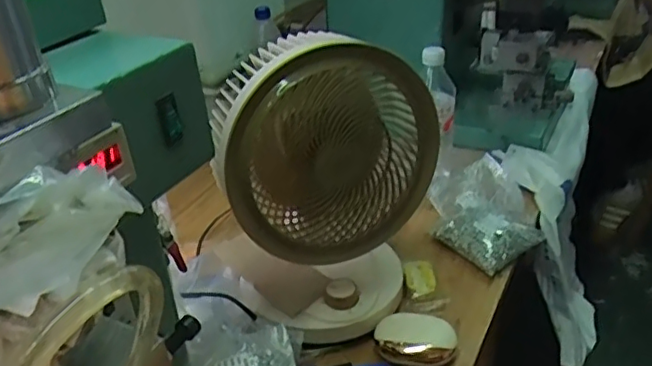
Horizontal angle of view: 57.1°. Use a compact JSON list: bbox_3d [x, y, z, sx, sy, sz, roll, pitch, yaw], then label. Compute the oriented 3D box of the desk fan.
[{"bbox_3d":[-0.008,0.003,0.641,0.206,0.300,0.159,-17,33,-22],"label":"desk fan"}]

